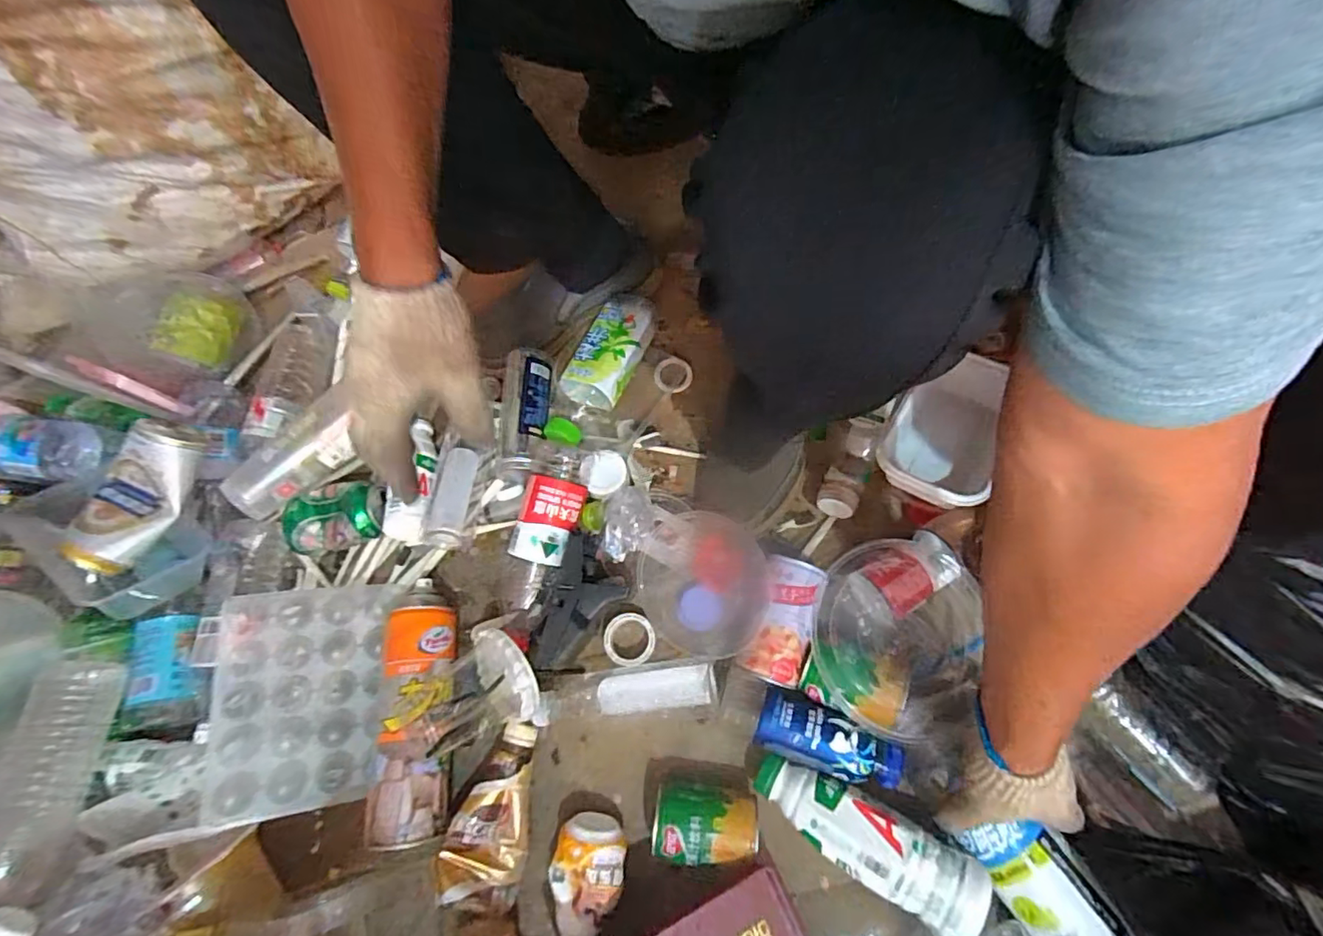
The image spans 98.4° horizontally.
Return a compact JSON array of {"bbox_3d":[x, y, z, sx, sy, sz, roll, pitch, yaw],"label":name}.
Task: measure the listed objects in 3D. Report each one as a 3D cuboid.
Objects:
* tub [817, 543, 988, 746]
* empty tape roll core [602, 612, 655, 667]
[{"bbox_3d":[0.235,0.168,0.576,0.168,0.061,0.184,0,70,1],"label":"tub"},{"bbox_3d":[-0.036,0.189,0.631,0.056,0.016,0.058,3,70,2],"label":"empty tape roll core"}]

